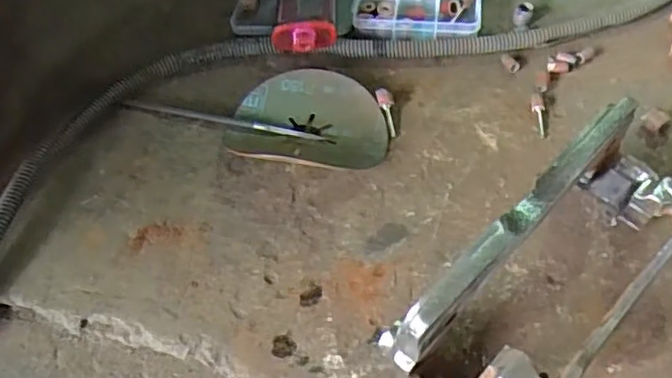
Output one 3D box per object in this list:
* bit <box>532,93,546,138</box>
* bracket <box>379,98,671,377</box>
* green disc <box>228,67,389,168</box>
[{"bbox_3d":[0.139,-0.051,0.433,0.010,0.006,0.035,-1,67,4],"label":"bit"},{"bbox_3d":[0.115,0.039,0.325,0.193,0.076,0.084,-38,59,-22],"label":"bracket"},{"bbox_3d":[-0.017,-0.050,0.441,0.106,0.005,0.080,8,60,6],"label":"green disc"}]

